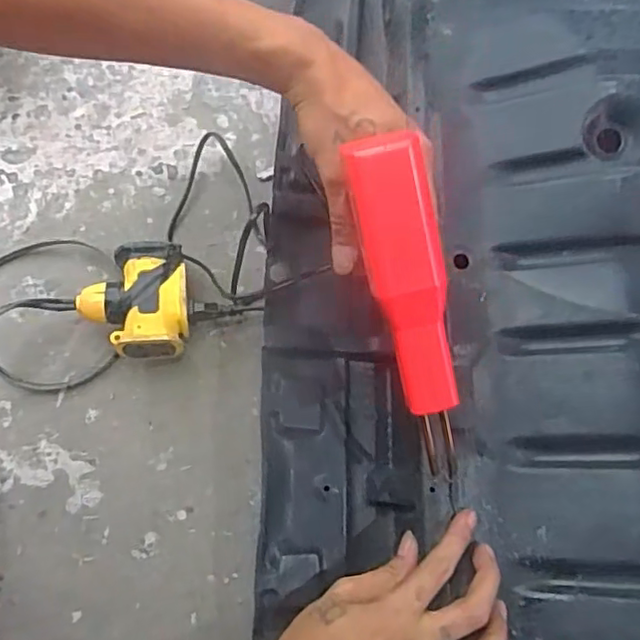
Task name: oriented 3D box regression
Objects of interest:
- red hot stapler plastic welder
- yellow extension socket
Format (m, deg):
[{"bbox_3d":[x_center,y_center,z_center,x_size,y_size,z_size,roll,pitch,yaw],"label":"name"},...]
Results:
[{"bbox_3d":[0.056,0.000,0.368,0.043,0.039,0.210,-14,107,-2],"label":"red hot stapler plastic welder"},{"bbox_3d":[-0.145,-0.013,0.488,0.083,0.052,0.084,-5,74,0],"label":"yellow extension socket"}]

